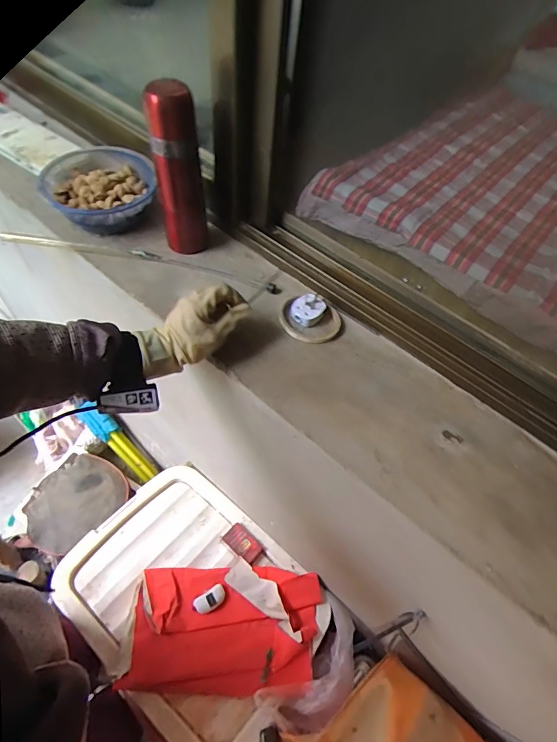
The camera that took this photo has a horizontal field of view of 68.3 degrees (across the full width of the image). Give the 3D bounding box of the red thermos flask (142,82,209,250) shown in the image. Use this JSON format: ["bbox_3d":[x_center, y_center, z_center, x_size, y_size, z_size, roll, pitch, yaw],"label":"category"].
[{"bbox_3d":[-0.143,-0.274,0.591,0.065,0.236,0.061,-8,58,-11],"label":"red thermos flask"}]

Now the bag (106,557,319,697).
[{"bbox_3d":[-0.107,0.540,0.872,0.405,0.048,0.235,4,58,-2],"label":"bag"}]

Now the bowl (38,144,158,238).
[{"bbox_3d":[-0.298,-0.310,0.693,0.173,0.061,0.189,2,58,-3],"label":"bowl"}]

